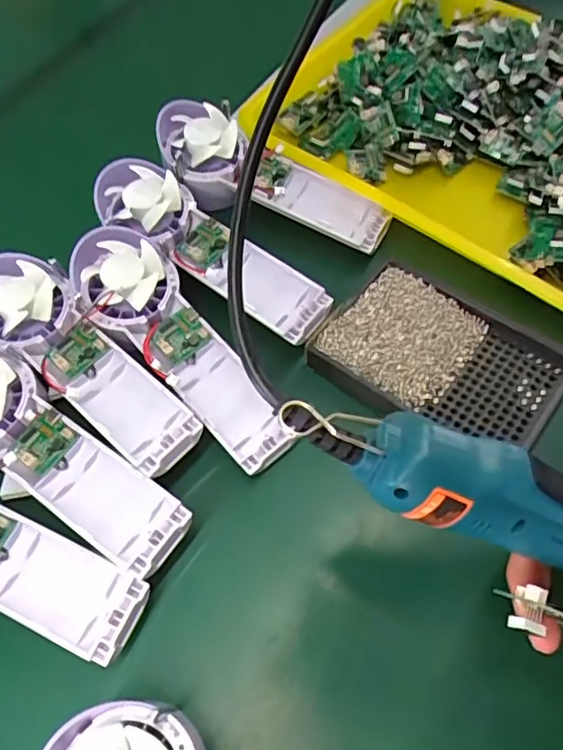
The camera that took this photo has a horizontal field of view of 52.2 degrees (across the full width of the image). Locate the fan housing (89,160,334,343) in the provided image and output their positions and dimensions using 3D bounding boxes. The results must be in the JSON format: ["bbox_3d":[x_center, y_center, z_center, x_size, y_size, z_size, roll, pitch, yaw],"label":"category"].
[{"bbox_3d":[-0.045,-0.086,0.368,0.168,0.036,0.048,32,68,18],"label":"fan housing"}]

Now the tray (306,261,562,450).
[{"bbox_3d":[0.094,-0.009,0.345,0.136,0.016,0.087,30,68,17],"label":"tray"}]

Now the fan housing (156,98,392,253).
[{"bbox_3d":[-0.007,-0.139,0.418,0.177,0.043,0.063,26,66,2],"label":"fan housing"}]

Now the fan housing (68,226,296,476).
[{"bbox_3d":[-0.060,-0.021,0.344,0.059,0.051,0.169,-39,67,-16],"label":"fan housing"}]

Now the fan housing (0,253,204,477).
[{"bbox_3d":[-0.118,-0.012,0.335,0.170,0.026,0.054,37,70,20],"label":"fan housing"}]

